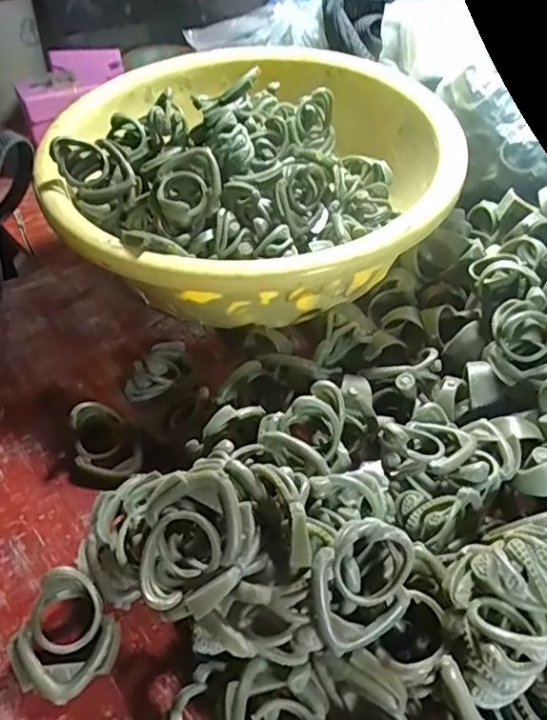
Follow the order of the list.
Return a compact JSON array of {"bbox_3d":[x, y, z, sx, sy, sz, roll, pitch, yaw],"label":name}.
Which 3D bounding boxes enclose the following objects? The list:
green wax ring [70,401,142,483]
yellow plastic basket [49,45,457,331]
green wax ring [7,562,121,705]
[{"bbox_3d":[-0.075,0.036,0.247,0.026,0.024,0.029,-28,47,-25],"label":"green wax ring"},{"bbox_3d":[-0.010,-0.101,0.335,0.229,0.097,0.226,-22,45,-20],"label":"yellow plastic basket"},{"bbox_3d":[-0.072,0.091,0.187,0.033,0.025,0.032,-2,42,2],"label":"green wax ring"}]

